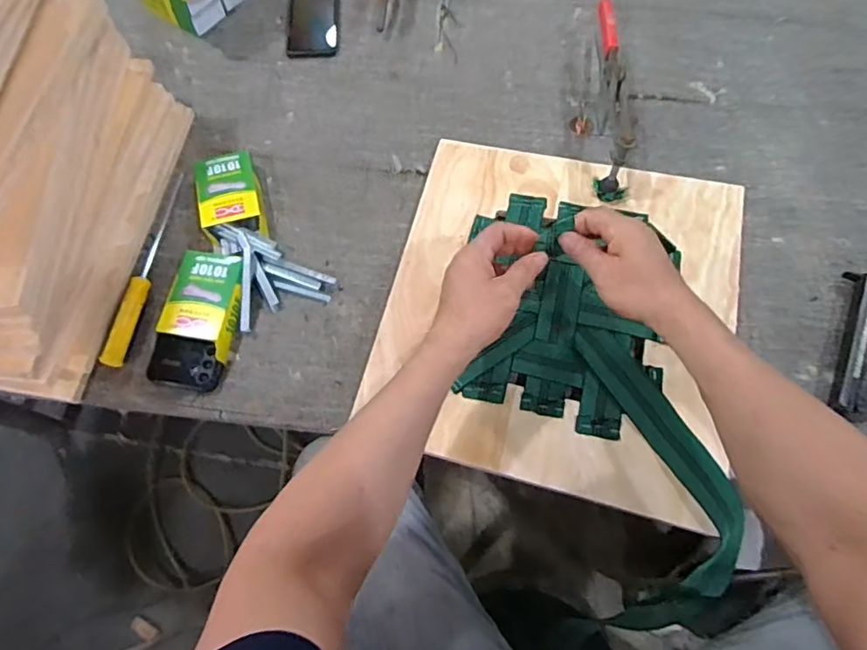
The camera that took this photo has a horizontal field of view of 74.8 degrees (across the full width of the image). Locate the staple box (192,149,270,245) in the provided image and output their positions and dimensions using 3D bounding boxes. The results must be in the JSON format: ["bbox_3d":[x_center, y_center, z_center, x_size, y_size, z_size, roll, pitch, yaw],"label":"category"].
[{"bbox_3d":[-0.269,-0.168,0.751,0.078,0.035,0.121,-14,67,-5],"label":"staple box"}]

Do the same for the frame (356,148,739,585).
[{"bbox_3d":[0.157,-0.016,0.672,0.418,0.018,0.433,13,68,7],"label":"frame"}]

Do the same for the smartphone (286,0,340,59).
[{"bbox_3d":[-0.192,-0.494,0.908,0.081,0.005,0.169,-3,67,0],"label":"smartphone"}]

